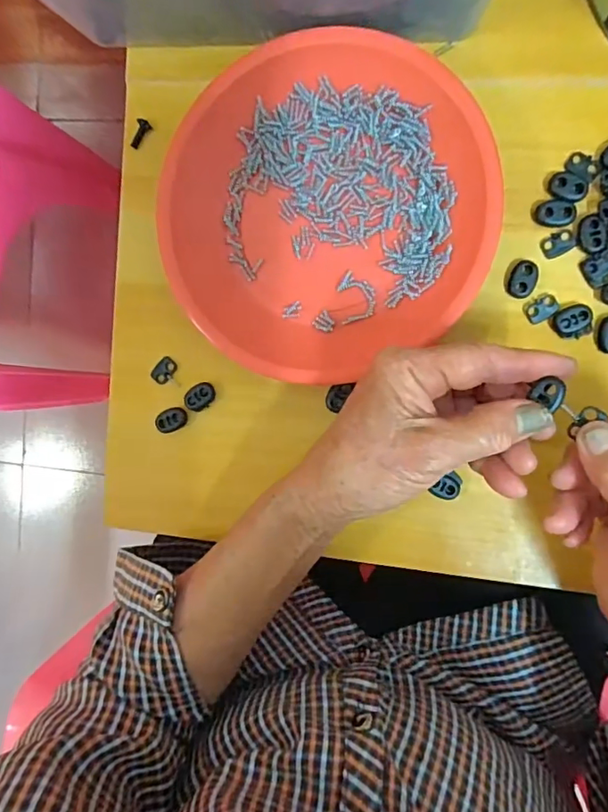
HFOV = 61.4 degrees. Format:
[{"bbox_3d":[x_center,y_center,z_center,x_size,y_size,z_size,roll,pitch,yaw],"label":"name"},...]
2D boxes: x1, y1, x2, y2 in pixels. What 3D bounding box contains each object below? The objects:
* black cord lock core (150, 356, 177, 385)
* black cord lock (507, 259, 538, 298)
[{"bbox_3d":[-0.093,-0.023,0.341,0.012,0.004,0.018,35,98,5],"label":"black cord lock core"},{"bbox_3d":[0.129,-0.075,0.301,0.015,0.004,0.021,19,96,7],"label":"black cord lock"}]

